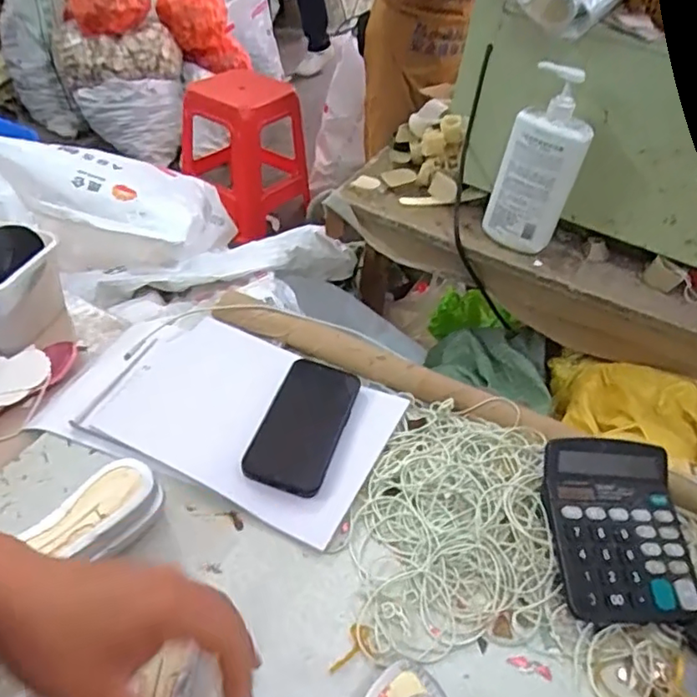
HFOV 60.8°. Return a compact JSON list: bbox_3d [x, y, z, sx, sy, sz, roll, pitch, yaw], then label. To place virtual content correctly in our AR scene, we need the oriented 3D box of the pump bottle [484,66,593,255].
[{"bbox_3d":[0.290,-0.281,0.909,0.118,0.262,0.054,32,49,26],"label":"pump bottle"}]

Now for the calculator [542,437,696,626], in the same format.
[{"bbox_3d":[0.224,0.148,0.493,0.116,0.020,0.147,3,61,-11],"label":"calculator"}]

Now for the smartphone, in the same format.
[{"bbox_3d":[-0.042,0.072,0.577,0.074,0.013,0.144,17,53,6],"label":"smartphone"}]

